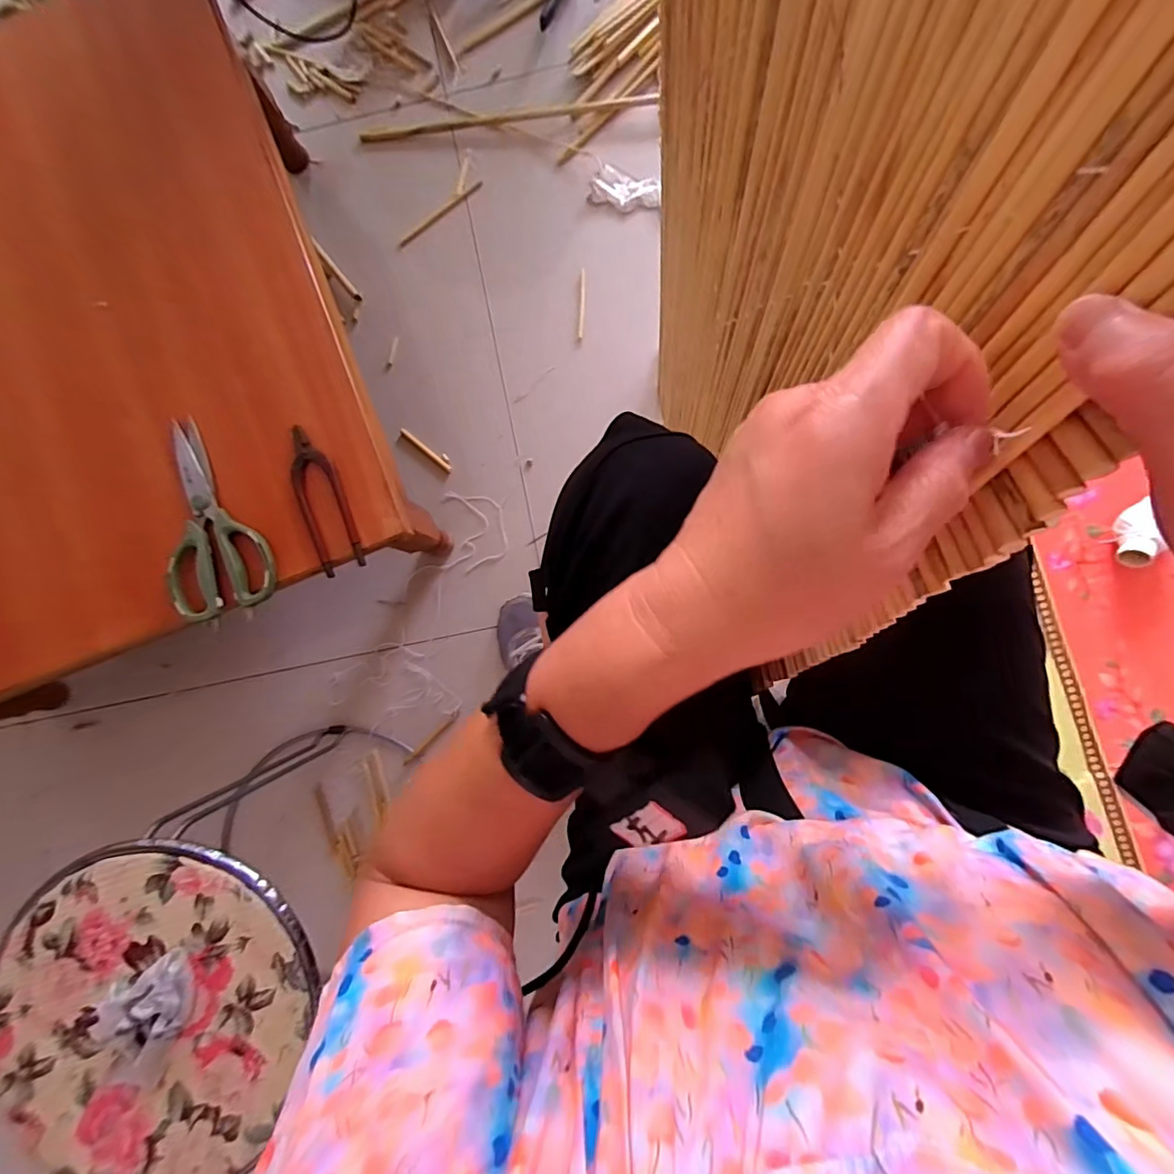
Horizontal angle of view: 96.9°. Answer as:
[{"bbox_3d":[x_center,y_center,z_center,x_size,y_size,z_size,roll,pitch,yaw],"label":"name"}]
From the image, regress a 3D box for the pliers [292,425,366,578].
[{"bbox_3d":[-0.269,-0.089,0.527,0.046,0.012,0.155,-19,86,2],"label":"pliers"}]

